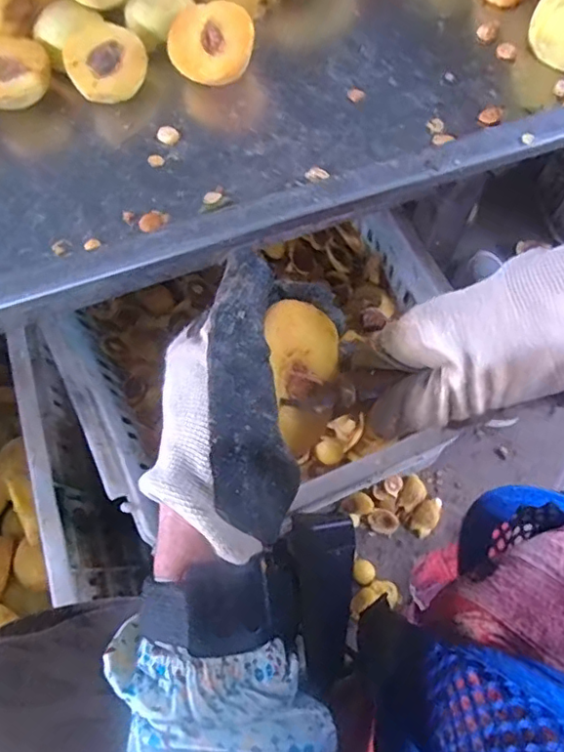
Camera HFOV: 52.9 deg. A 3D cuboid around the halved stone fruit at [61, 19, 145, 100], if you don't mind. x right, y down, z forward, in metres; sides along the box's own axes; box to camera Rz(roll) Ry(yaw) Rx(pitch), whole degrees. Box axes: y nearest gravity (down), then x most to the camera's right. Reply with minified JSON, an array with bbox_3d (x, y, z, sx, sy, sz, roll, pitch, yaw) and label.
[{"bbox_3d":[-0.145,-0.258,0.463,0.063,0.022,0.068,0,89,-19],"label":"halved stone fruit"}]

